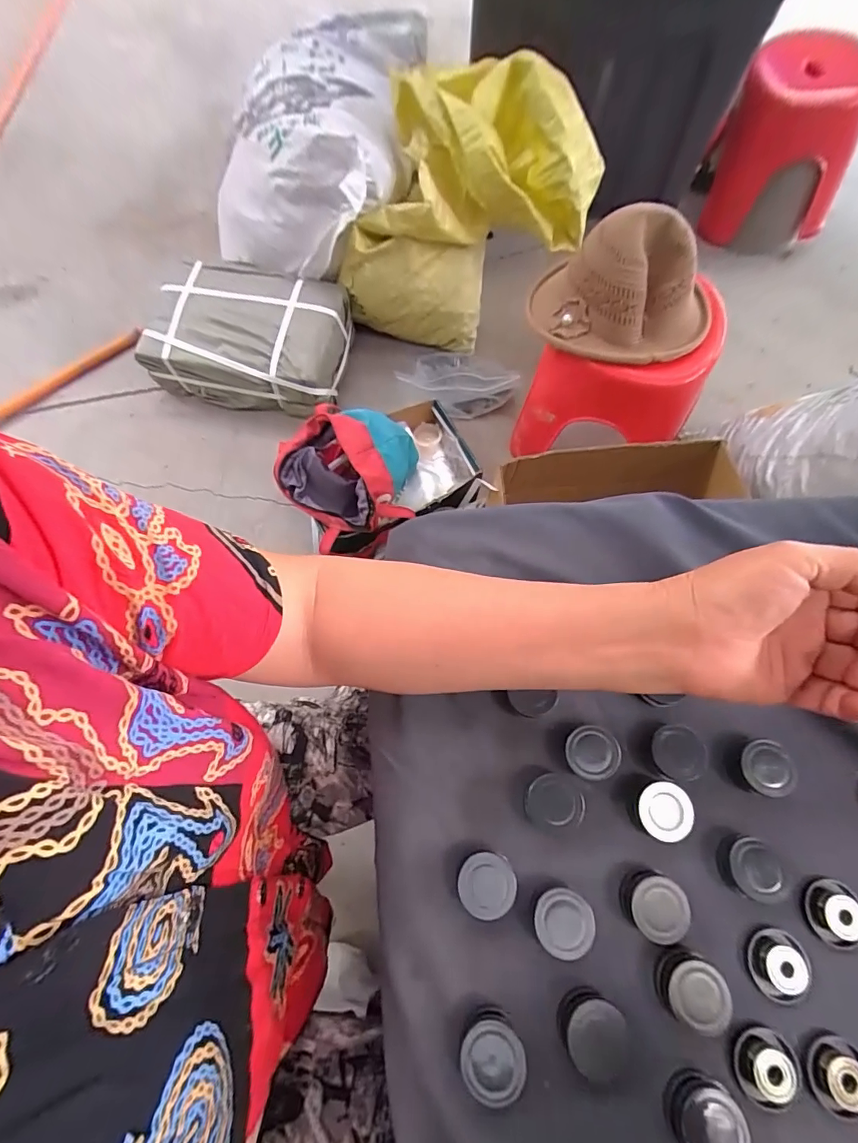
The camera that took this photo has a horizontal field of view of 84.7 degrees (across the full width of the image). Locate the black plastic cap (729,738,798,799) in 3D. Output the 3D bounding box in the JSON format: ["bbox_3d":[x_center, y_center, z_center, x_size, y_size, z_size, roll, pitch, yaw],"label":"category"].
[{"bbox_3d":[0.212,0.125,0.299,0.030,0.018,0.032,1,72,-2],"label":"black plastic cap"}]

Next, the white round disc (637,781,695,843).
[{"bbox_3d":[0.143,0.147,0.290,0.029,0.017,0.032,0,72,-2],"label":"white round disc"}]

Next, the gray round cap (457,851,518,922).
[{"bbox_3d":[0.033,0.180,0.272,0.032,0.019,0.030,1,72,-2],"label":"gray round cap"}]

